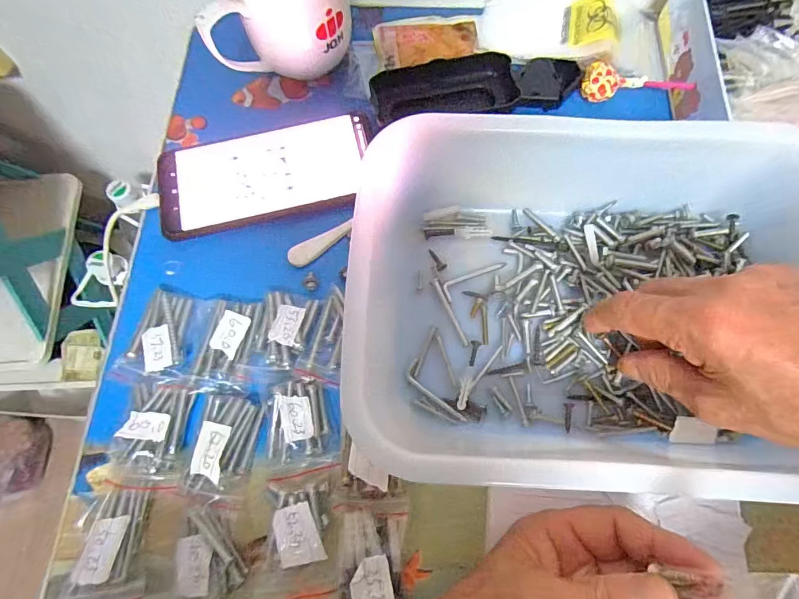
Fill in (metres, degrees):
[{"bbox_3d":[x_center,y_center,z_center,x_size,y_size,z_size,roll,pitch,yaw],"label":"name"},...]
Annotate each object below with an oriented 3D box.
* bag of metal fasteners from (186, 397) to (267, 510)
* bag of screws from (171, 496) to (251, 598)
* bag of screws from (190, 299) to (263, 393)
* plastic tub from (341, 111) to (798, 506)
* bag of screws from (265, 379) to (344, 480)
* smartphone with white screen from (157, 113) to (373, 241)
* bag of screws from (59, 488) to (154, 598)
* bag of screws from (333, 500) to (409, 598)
[{"bbox_3d":[-0.108,0.091,0.256,0.035,0.011,0.061,9,73,3],"label":"bag of metal fasteners"},{"bbox_3d":[-0.106,0.150,0.241,0.046,0.009,0.067,3,73,2],"label":"bag of screws"},{"bbox_3d":[-0.114,0.030,0.282,0.034,0.008,0.062,4,73,2],"label":"bag of screws"},{"bbox_3d":[0.116,-0.011,0.263,0.284,0.067,0.208,0,73,1],"label":"plastic tub"},{"bbox_3d":[-0.060,0.078,0.262,0.046,0.009,0.056,-5,73,-1],"label":"bag of screws"},{"bbox_3d":[-0.101,-0.099,0.323,0.158,0.007,0.090,-12,73,-3],"label":"smartphone with white screen"},{"bbox_3d":[-0.166,0.143,0.244,0.039,0.012,0.061,1,73,1],"label":"bag of screws"},{"bbox_3d":[-0.016,0.149,0.237,0.040,0.009,0.063,-1,73,1],"label":"bag of screws"}]

